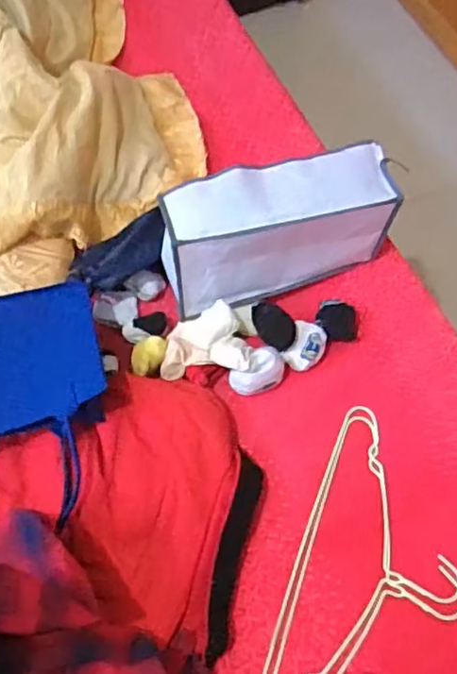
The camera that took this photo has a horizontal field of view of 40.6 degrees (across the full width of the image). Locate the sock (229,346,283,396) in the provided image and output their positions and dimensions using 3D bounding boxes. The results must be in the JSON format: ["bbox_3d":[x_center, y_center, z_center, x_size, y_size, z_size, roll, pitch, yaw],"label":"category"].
[{"bbox_3d":[0.041,0.052,0.924,0.061,0.053,0.080,42,70,18],"label":"sock"}]

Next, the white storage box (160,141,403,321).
[{"bbox_3d":[0.074,-0.167,0.948,0.362,0.168,0.140,-20,65,-7],"label":"white storage box"}]

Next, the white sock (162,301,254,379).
[{"bbox_3d":[-0.035,0.004,0.924,0.128,0.034,0.108,-3,64,1],"label":"white sock"}]

